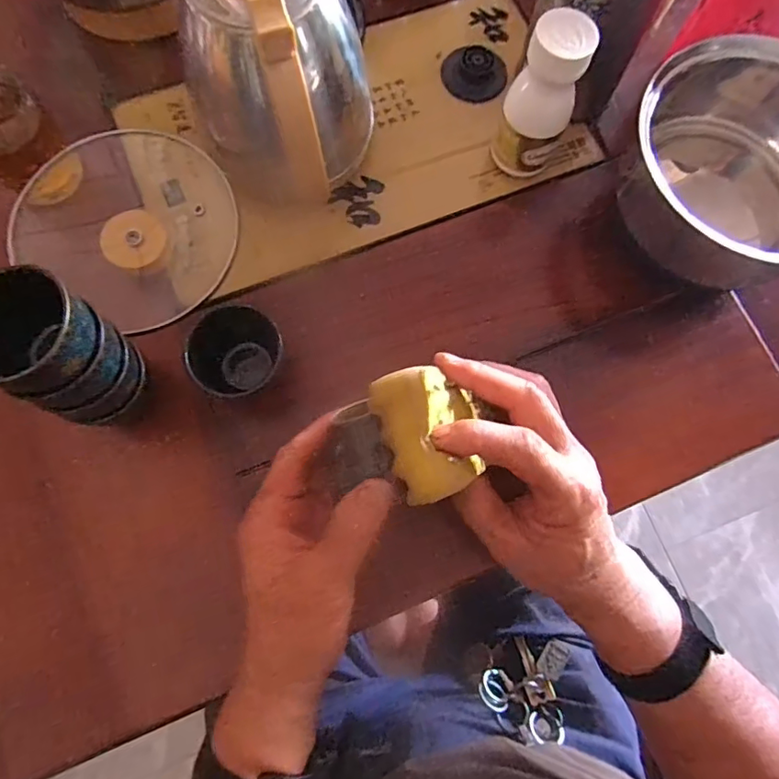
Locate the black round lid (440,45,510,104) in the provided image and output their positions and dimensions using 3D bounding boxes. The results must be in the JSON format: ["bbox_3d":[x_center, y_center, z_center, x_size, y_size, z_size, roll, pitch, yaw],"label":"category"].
[{"bbox_3d":[0.072,-0.267,0.444,0.053,0.015,0.050,0,73,-1],"label":"black round lid"}]

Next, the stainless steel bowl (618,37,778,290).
[{"bbox_3d":[0.237,-0.142,0.364,0.156,0.106,0.158,0,73,-1],"label":"stainless steel bowl"}]

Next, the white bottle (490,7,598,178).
[{"bbox_3d":[0.110,-0.205,0.379,0.051,0.108,0.042,20,77,3],"label":"white bottle"}]

